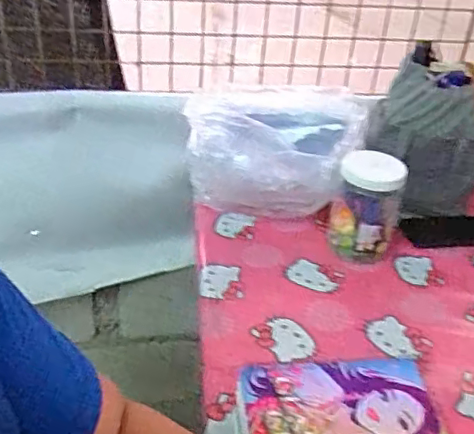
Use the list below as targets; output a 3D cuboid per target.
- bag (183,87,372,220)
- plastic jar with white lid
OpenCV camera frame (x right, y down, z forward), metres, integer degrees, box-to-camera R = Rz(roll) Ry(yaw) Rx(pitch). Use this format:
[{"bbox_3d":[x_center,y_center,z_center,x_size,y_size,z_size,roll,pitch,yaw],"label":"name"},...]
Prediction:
[{"bbox_3d":[0.067,-0.102,1.006,0.284,0.201,0.188,8,34,7],"label":"bag"},{"bbox_3d":[0.204,-0.012,0.921,0.103,0.156,0.093,11,35,10],"label":"plastic jar with white lid"}]

